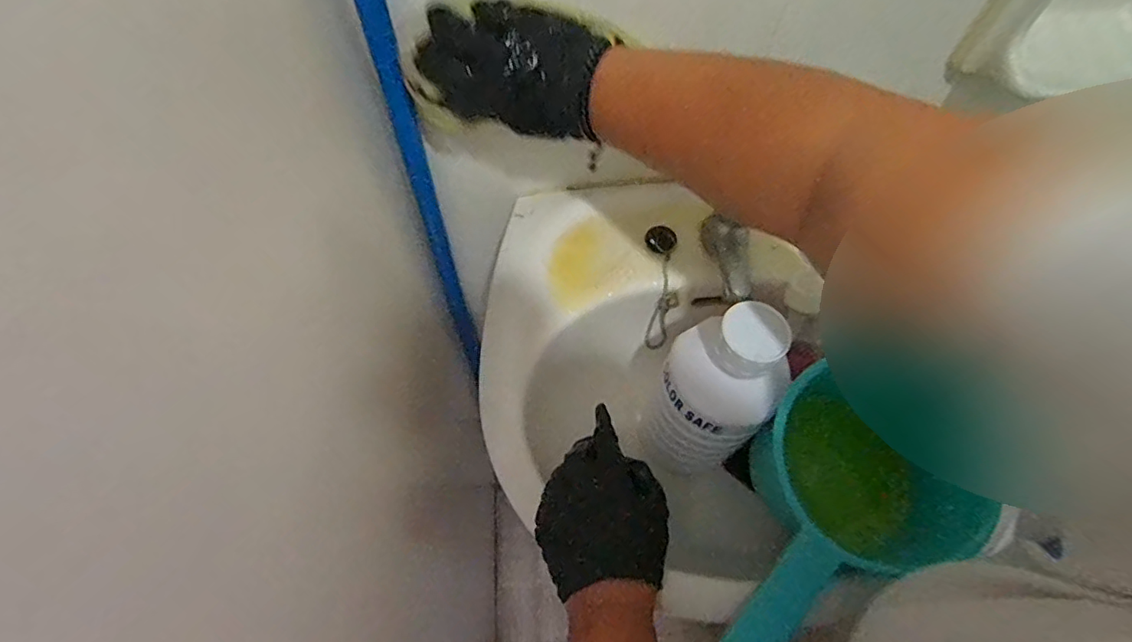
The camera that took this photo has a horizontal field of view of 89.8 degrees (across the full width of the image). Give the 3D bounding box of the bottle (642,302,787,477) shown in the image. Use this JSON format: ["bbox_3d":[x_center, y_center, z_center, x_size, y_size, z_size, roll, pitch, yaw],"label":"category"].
[{"bbox_3d":[0.120,0.067,0.481,0.087,0.219,0.072,40,69,17],"label":"bottle"}]

